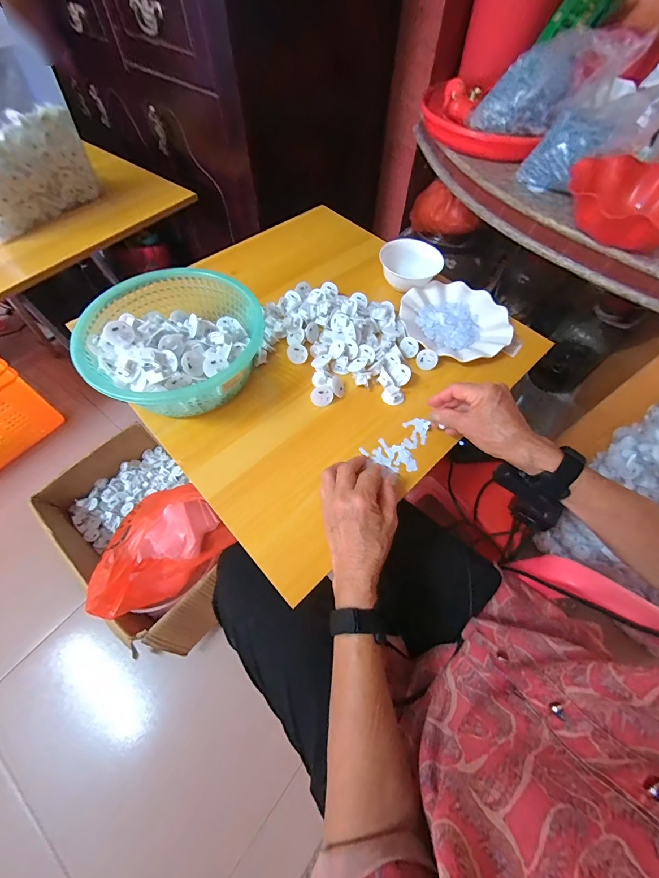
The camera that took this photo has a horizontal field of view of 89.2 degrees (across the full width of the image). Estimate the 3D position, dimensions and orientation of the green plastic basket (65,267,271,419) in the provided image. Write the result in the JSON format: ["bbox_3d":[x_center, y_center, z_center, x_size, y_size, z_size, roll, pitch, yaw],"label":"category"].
[{"bbox_3d":[-0.221,-0.134,0.484,0.216,0.105,0.230,1,61,-1],"label":"green plastic basket"}]

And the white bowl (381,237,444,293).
[{"bbox_3d":[0.149,-0.325,0.623,0.108,0.043,0.108,1,61,-1],"label":"white bowl"}]

